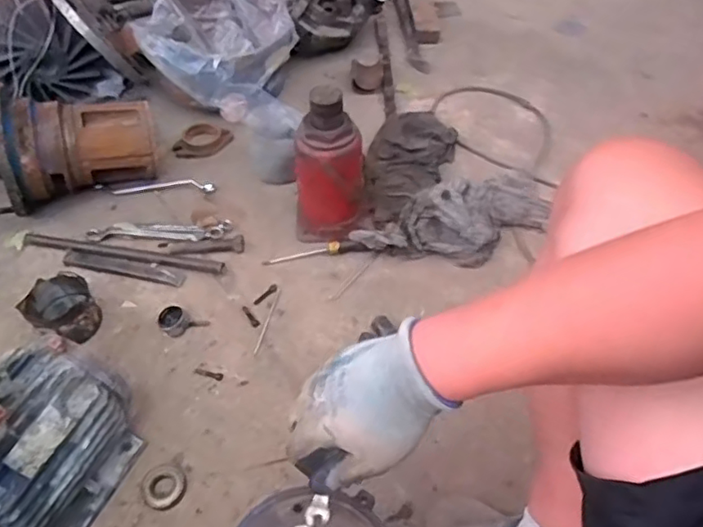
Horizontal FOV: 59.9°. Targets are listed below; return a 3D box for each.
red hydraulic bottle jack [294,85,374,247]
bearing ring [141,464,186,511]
[{"bbox_3d":[-0.032,-0.162,1.050,0.131,0.263,0.106,-1,50,0],"label":"red hydraulic bottle jack"},{"bbox_3d":[-0.259,0.305,0.842,0.055,0.013,0.060,-1,50,1],"label":"bearing ring"}]

